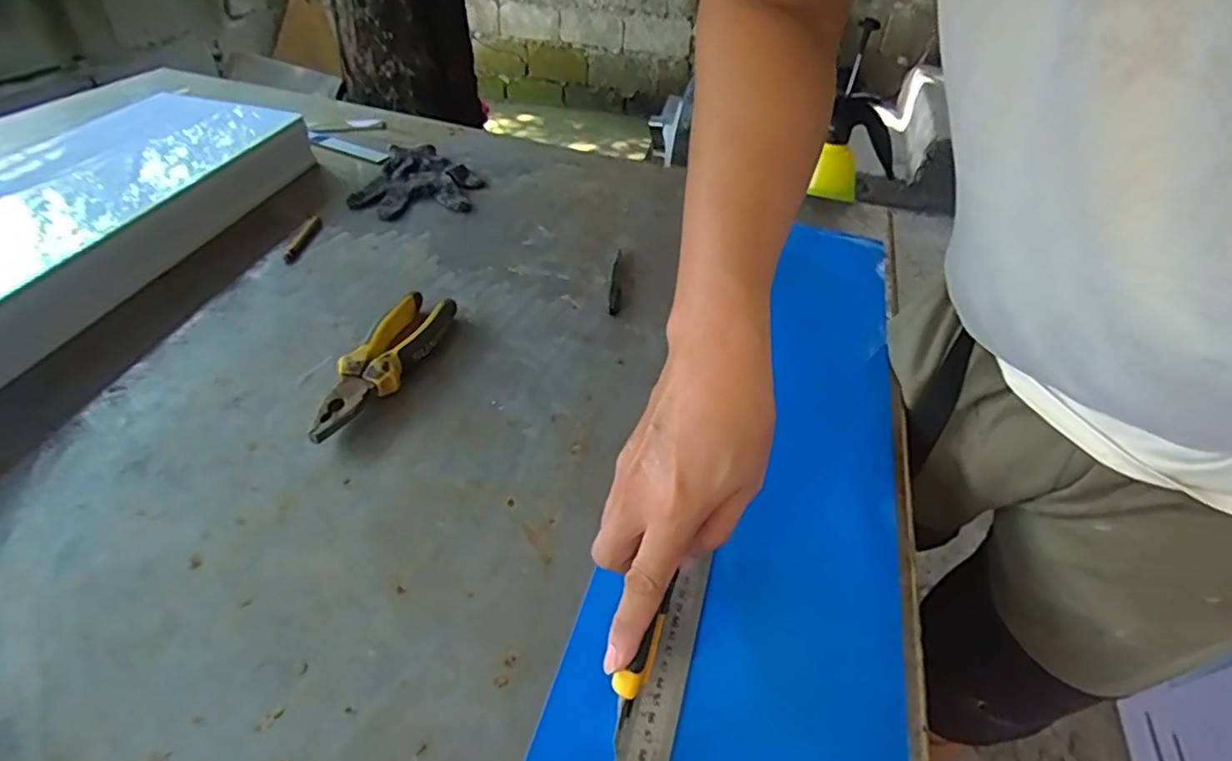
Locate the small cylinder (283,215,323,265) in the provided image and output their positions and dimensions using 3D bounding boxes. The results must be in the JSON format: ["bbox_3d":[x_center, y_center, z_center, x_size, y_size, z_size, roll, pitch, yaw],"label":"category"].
[{"bbox_3d":[-0.347,-0.156,0.689,0.015,0.012,0.089,4,42,-2],"label":"small cylinder"}]

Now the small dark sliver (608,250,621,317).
[{"bbox_3d":[0.000,-0.108,0.673,0.012,0.005,0.120,5,42,-1],"label":"small dark sliver"}]

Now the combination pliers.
[{"bbox_3d":[-0.200,-0.016,0.534,0.048,0.029,0.188,15,43,10],"label":"combination pliers"}]

